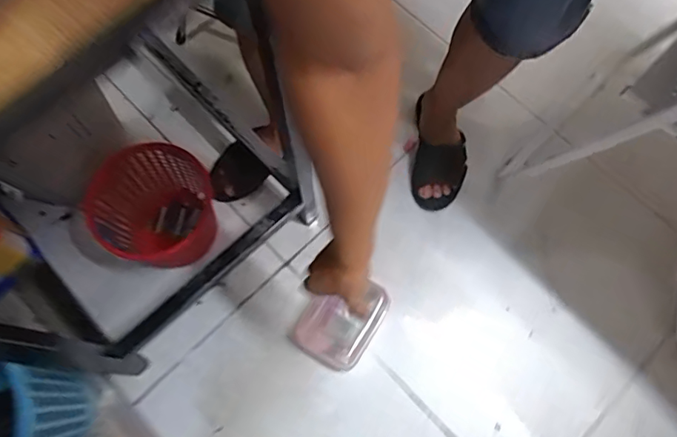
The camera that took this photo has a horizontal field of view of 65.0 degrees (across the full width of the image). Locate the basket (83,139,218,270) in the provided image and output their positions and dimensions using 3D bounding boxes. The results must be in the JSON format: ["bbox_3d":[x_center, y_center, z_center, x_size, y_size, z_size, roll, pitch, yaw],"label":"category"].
[{"bbox_3d":[-0.343,-0.014,0.997,0.191,0.221,0.194,-3,71,-2],"label":"basket"}]

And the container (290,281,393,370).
[{"bbox_3d":[0.004,0.183,0.960,0.130,0.064,0.164,34,74,11],"label":"container"}]

